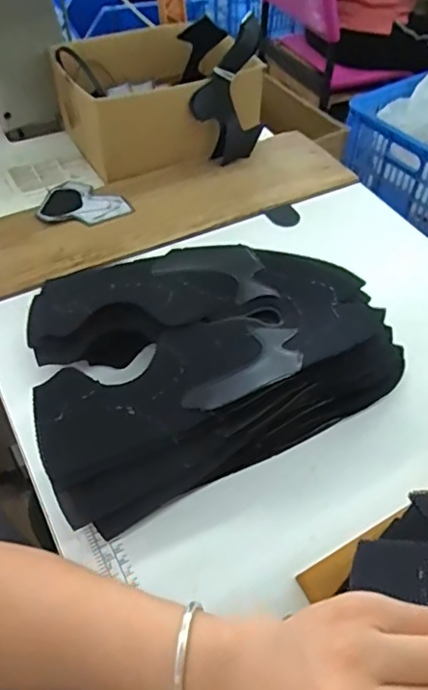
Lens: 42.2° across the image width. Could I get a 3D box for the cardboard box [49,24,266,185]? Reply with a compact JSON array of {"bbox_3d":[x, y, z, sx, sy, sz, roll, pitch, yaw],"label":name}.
[{"bbox_3d":[-0.091,-0.373,0.827,0.266,0.115,0.232,-14,51,-12],"label":"cardboard box"}]

